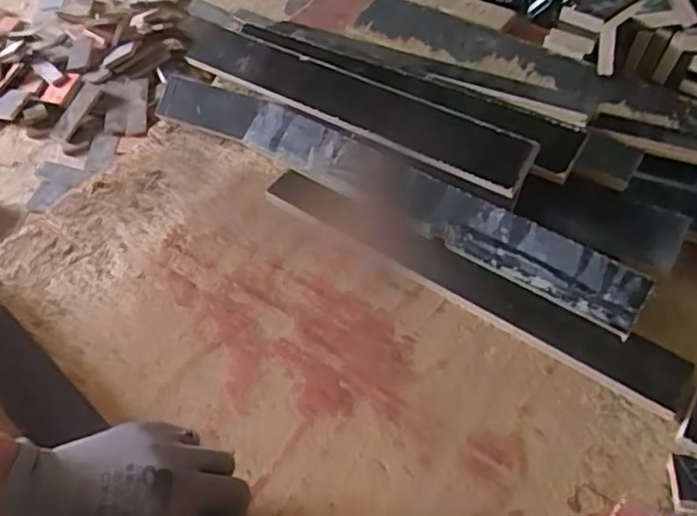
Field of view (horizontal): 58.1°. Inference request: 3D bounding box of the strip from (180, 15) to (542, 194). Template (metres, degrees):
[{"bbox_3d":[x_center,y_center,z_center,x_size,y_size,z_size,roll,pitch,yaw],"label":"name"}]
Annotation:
[{"bbox_3d":[-0.008,-0.149,0.583,0.382,0.021,0.053,28,80,24],"label":"strip"}]

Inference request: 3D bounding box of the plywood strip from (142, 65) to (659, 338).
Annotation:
[{"bbox_3d":[0.020,-0.069,0.565,0.499,0.019,0.053,27,90,20],"label":"plywood strip"}]

